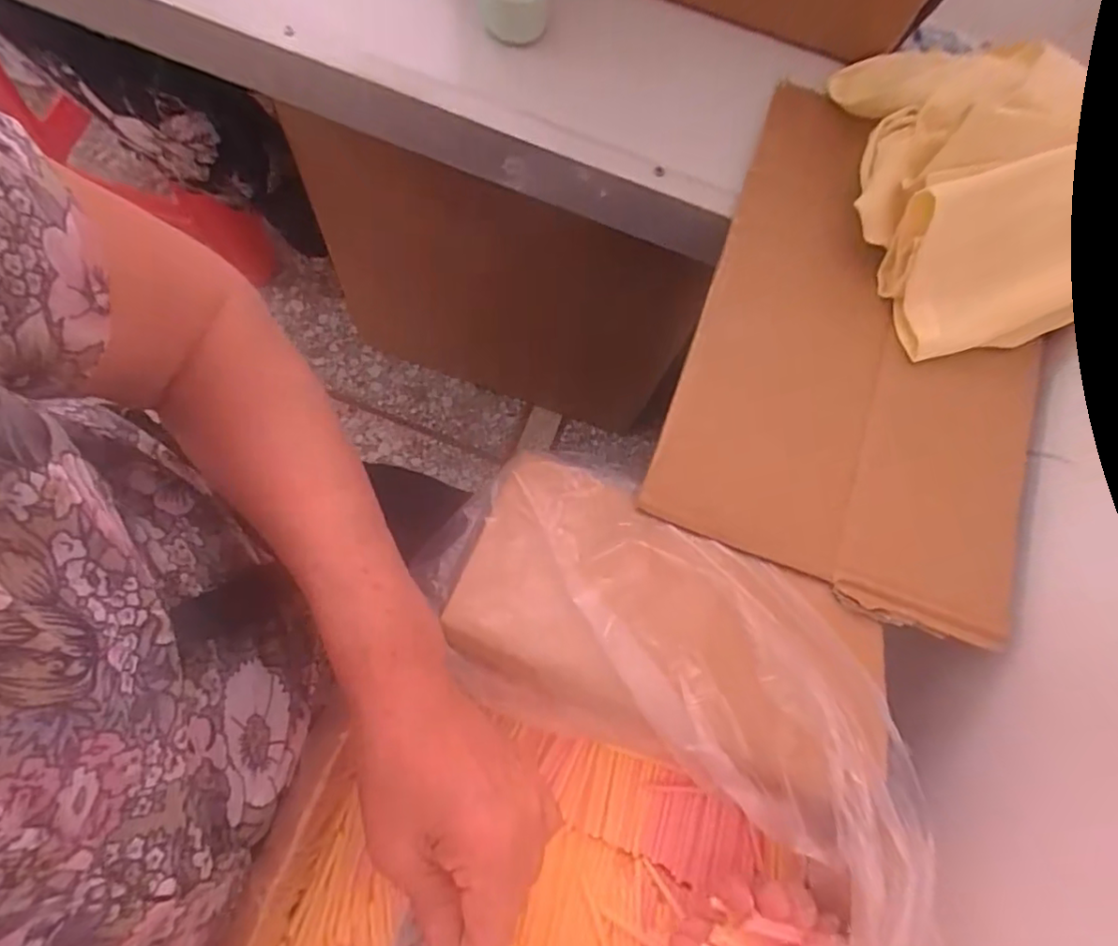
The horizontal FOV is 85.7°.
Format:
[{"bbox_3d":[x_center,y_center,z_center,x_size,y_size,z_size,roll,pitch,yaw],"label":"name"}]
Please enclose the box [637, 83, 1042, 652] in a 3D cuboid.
[{"bbox_3d":[0.211,-0.078,0.400,0.234,0.019,0.322,21,77,-2],"label":"box"}]

